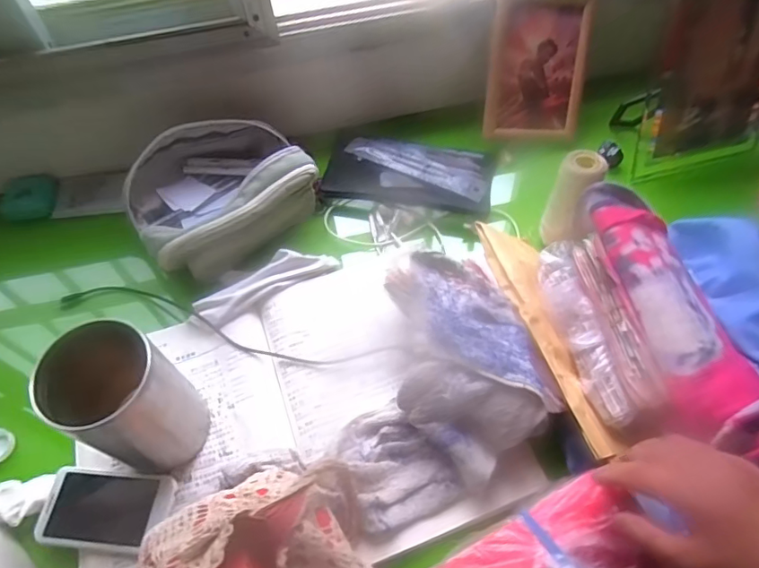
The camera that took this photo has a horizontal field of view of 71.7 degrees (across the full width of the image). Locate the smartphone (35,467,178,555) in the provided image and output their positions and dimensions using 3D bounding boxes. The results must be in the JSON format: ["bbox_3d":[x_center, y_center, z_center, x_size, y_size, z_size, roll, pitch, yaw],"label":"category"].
[{"bbox_3d":[-0.244,0.201,0.469,0.116,0.014,0.066,4,59,5],"label":"smartphone"}]

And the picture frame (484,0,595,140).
[{"bbox_3d":[0.212,-0.290,0.697,0.134,0.182,0.013,0,15,-7],"label":"picture frame"}]

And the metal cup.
[{"bbox_3d":[-0.211,0.101,0.451,0.082,0.148,0.084,-1,59,2],"label":"metal cup"}]

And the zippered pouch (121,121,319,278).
[{"bbox_3d":[-0.192,-0.116,0.631,0.203,0.066,0.163,-35,63,-17],"label":"zippered pouch"}]

